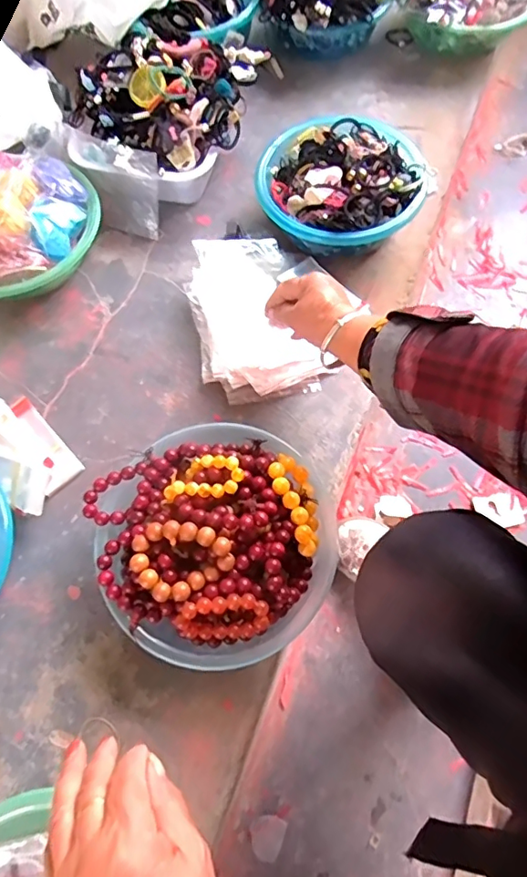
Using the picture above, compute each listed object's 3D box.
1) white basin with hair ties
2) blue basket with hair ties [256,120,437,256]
[{"bbox_3d":[-0.147,-0.475,0.754,0.239,0.120,0.259,-1,67,2],"label":"white basin with hair ties"},{"bbox_3d":[0.103,-0.335,0.725,0.221,0.095,0.210,22,70,11],"label":"blue basket with hair ties"}]

